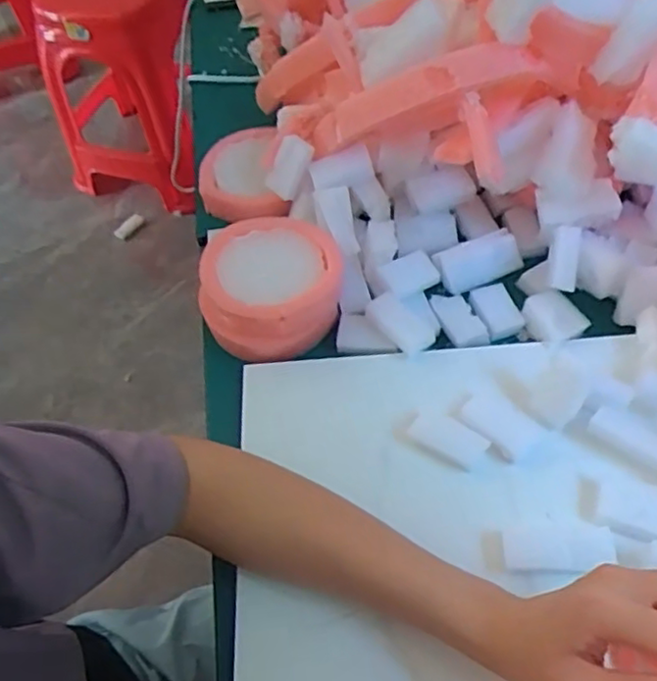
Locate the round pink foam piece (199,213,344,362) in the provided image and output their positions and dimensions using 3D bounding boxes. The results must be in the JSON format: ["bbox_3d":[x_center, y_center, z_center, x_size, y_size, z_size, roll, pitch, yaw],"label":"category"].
[{"bbox_3d":[-0.042,-0.044,0.501,0.102,0.047,0.105,-2,55,3],"label":"round pink foam piece"}]

